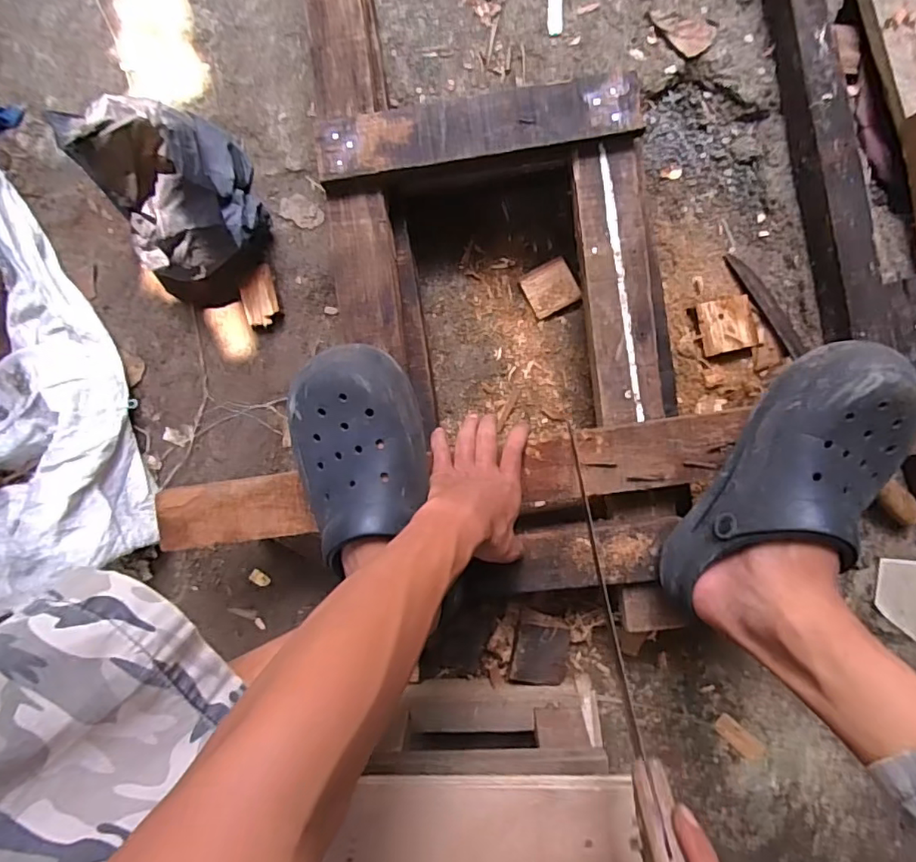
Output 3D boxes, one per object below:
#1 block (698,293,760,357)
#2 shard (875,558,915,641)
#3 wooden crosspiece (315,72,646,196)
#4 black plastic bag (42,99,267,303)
[{"bbox_3d":[0.313,-0.123,0.653,0.062,0.016,0.061,-11,89,3],"label":"block"},{"bbox_3d":[0.529,0.198,0.653,0.079,0.007,0.090,4,90,3],"label":"shard"},{"bbox_3d":[0.018,-0.296,0.559,0.315,0.023,0.067,-6,91,2],"label":"wooden crosspiece"},{"bbox_3d":[-0.308,-0.251,0.601,0.149,0.170,0.178,-23,89,2],"label":"black plastic bag"}]

